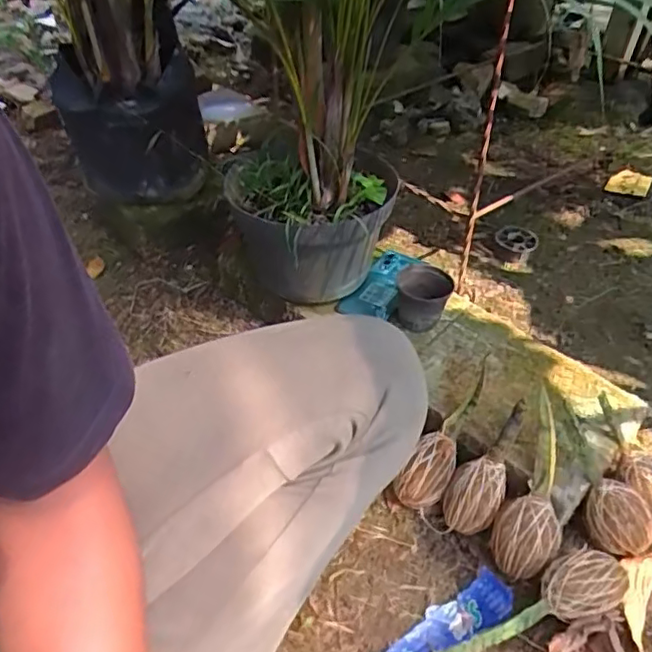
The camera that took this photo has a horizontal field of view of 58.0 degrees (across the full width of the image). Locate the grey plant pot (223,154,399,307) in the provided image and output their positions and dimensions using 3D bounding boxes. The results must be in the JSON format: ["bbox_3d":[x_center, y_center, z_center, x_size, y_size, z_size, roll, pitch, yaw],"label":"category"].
[{"bbox_3d":[-0.022,-0.133,0.788,0.175,0.158,0.197,-12,45,-16],"label":"grey plant pot"}]

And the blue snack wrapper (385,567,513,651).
[{"bbox_3d":[0.108,0.306,0.567,0.068,0.021,0.177,32,52,28],"label":"blue snack wrapper"}]

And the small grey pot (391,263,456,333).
[{"bbox_3d":[0.130,-0.036,0.796,0.070,0.063,0.088,10,43,7],"label":"small grey pot"}]

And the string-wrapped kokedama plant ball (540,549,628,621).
[{"bbox_3d":[0.254,0.263,0.591,0.086,0.054,0.059,-9,44,-13],"label":"string-wrapped kokedama plant ball"}]

